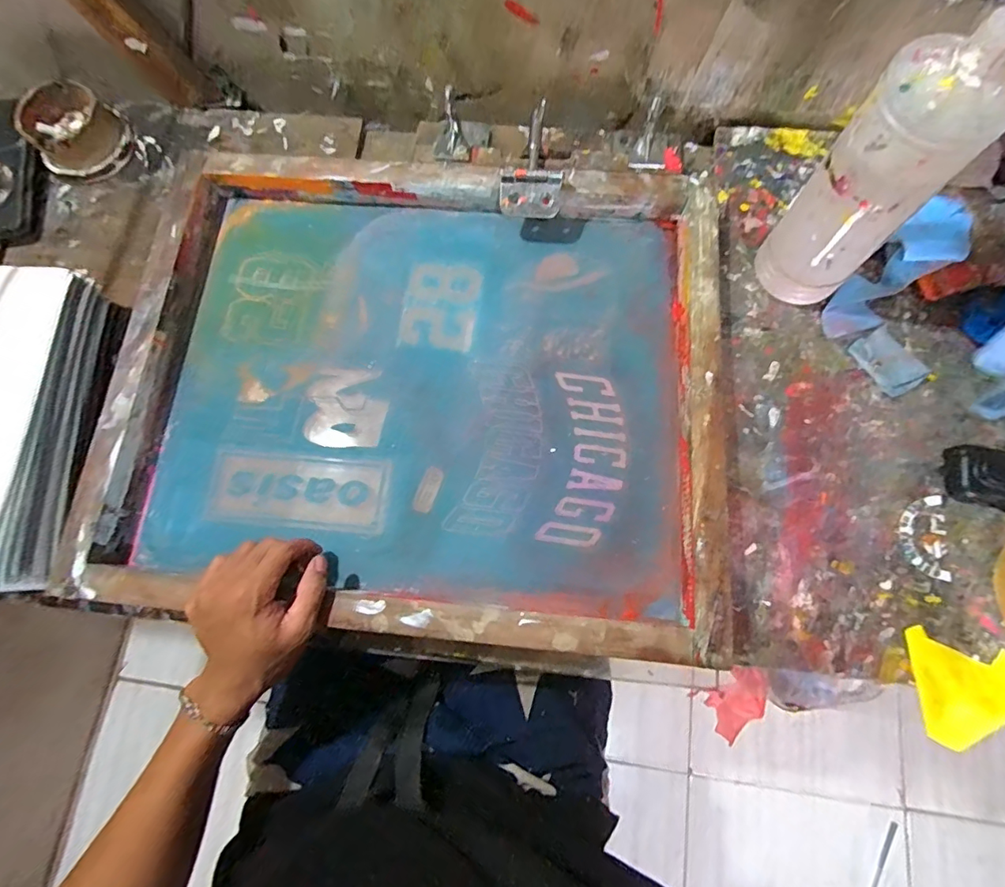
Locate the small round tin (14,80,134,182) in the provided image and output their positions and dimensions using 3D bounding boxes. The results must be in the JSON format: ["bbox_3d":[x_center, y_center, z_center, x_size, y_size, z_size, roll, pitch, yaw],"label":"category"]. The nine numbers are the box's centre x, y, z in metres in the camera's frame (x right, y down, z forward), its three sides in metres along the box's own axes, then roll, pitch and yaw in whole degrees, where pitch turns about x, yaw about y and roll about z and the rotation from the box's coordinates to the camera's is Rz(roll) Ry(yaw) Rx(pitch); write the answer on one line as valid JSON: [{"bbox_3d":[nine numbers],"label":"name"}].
[{"bbox_3d":[-0.467,-0.341,0.547,0.082,0.056,0.088,0,75,1],"label":"small round tin"}]

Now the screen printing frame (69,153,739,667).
[{"bbox_3d":[-0.072,-0.059,0.472,0.542,0.049,0.437,6,75,3],"label":"screen printing frame"}]

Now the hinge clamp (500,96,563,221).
[{"bbox_3d":[0.035,-0.277,0.492,0.056,0.031,0.106,11,77,5],"label":"hinge clamp"}]

